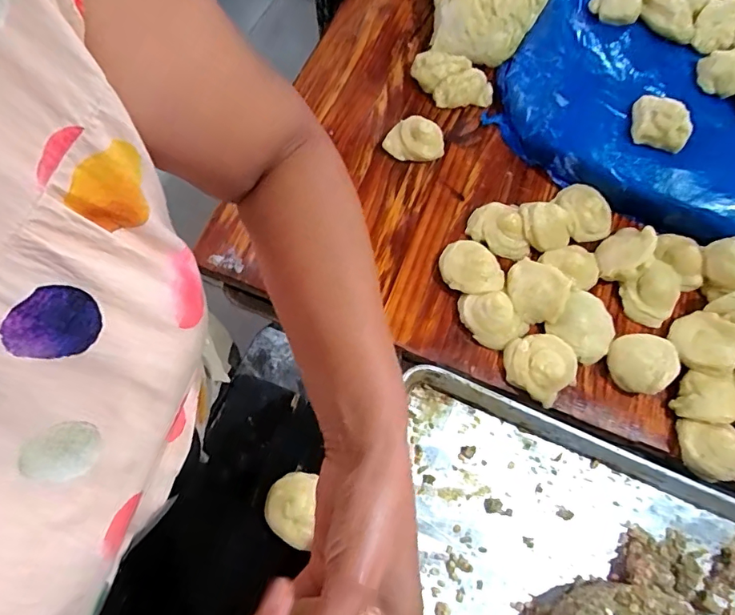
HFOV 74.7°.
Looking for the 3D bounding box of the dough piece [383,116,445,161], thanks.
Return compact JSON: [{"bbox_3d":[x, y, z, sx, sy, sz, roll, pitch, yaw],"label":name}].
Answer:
[{"bbox_3d":[0.068,-0.241,0.685,0.087,0.039,0.064,9,68,-1],"label":"dough piece"}]

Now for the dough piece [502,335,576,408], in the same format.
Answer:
[{"bbox_3d":[0.207,0.067,0.574,0.079,0.027,0.081,2,69,-4],"label":"dough piece"}]

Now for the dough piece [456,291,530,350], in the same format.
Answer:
[{"bbox_3d":[0.153,0.010,0.591,0.065,0.036,0.084,-39,77,-17],"label":"dough piece"}]

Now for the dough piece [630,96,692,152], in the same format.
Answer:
[{"bbox_3d":[0.390,-0.249,0.638,0.071,0.043,0.065,20,69,3],"label":"dough piece"}]

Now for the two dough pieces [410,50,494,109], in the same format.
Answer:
[{"bbox_3d":[0.129,-0.345,0.723,0.124,0.033,0.067,19,69,3],"label":"two dough pieces"}]

